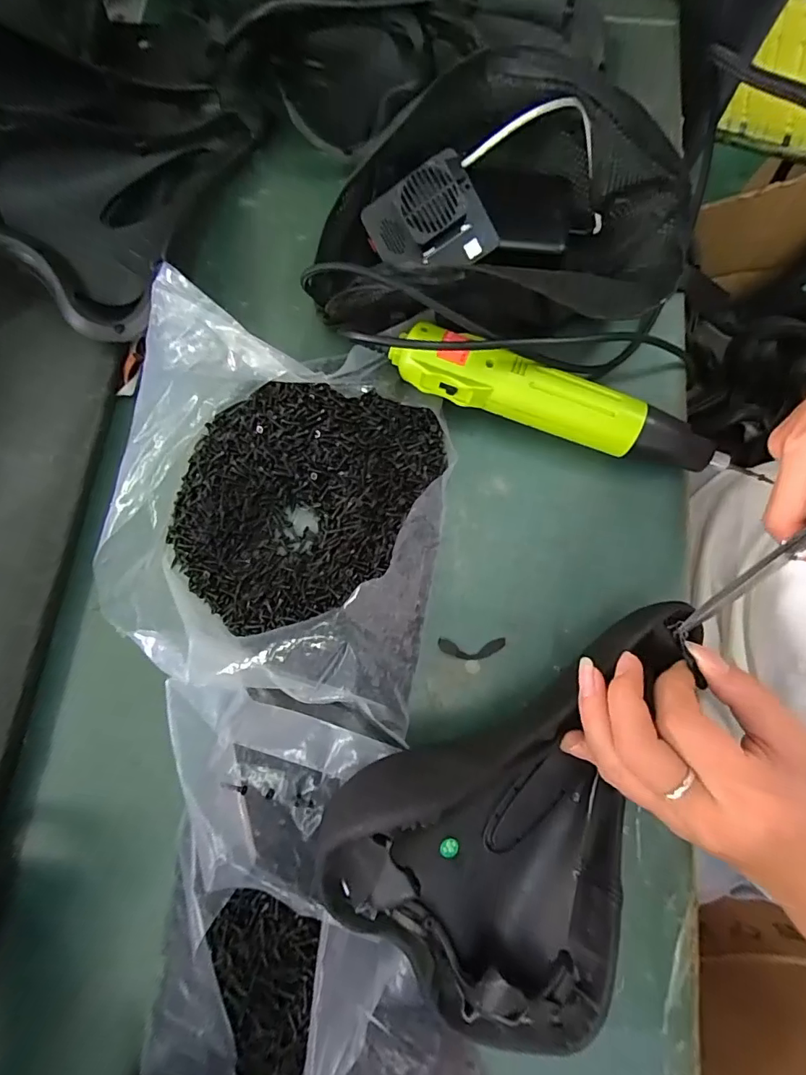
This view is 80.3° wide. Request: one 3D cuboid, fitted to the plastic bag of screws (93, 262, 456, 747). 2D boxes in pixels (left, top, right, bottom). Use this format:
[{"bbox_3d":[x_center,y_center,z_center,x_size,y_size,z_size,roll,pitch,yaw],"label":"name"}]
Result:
[{"bbox_3d":[-0.080,-0.026,0.310,0.212,0.074,0.253,10,78,3],"label":"plastic bag of screws"}]

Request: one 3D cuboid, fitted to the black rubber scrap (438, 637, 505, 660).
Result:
[{"bbox_3d":[0.047,0.076,0.326,0.046,0.004,0.014,0,78,1],"label":"black rubber scrap"}]

